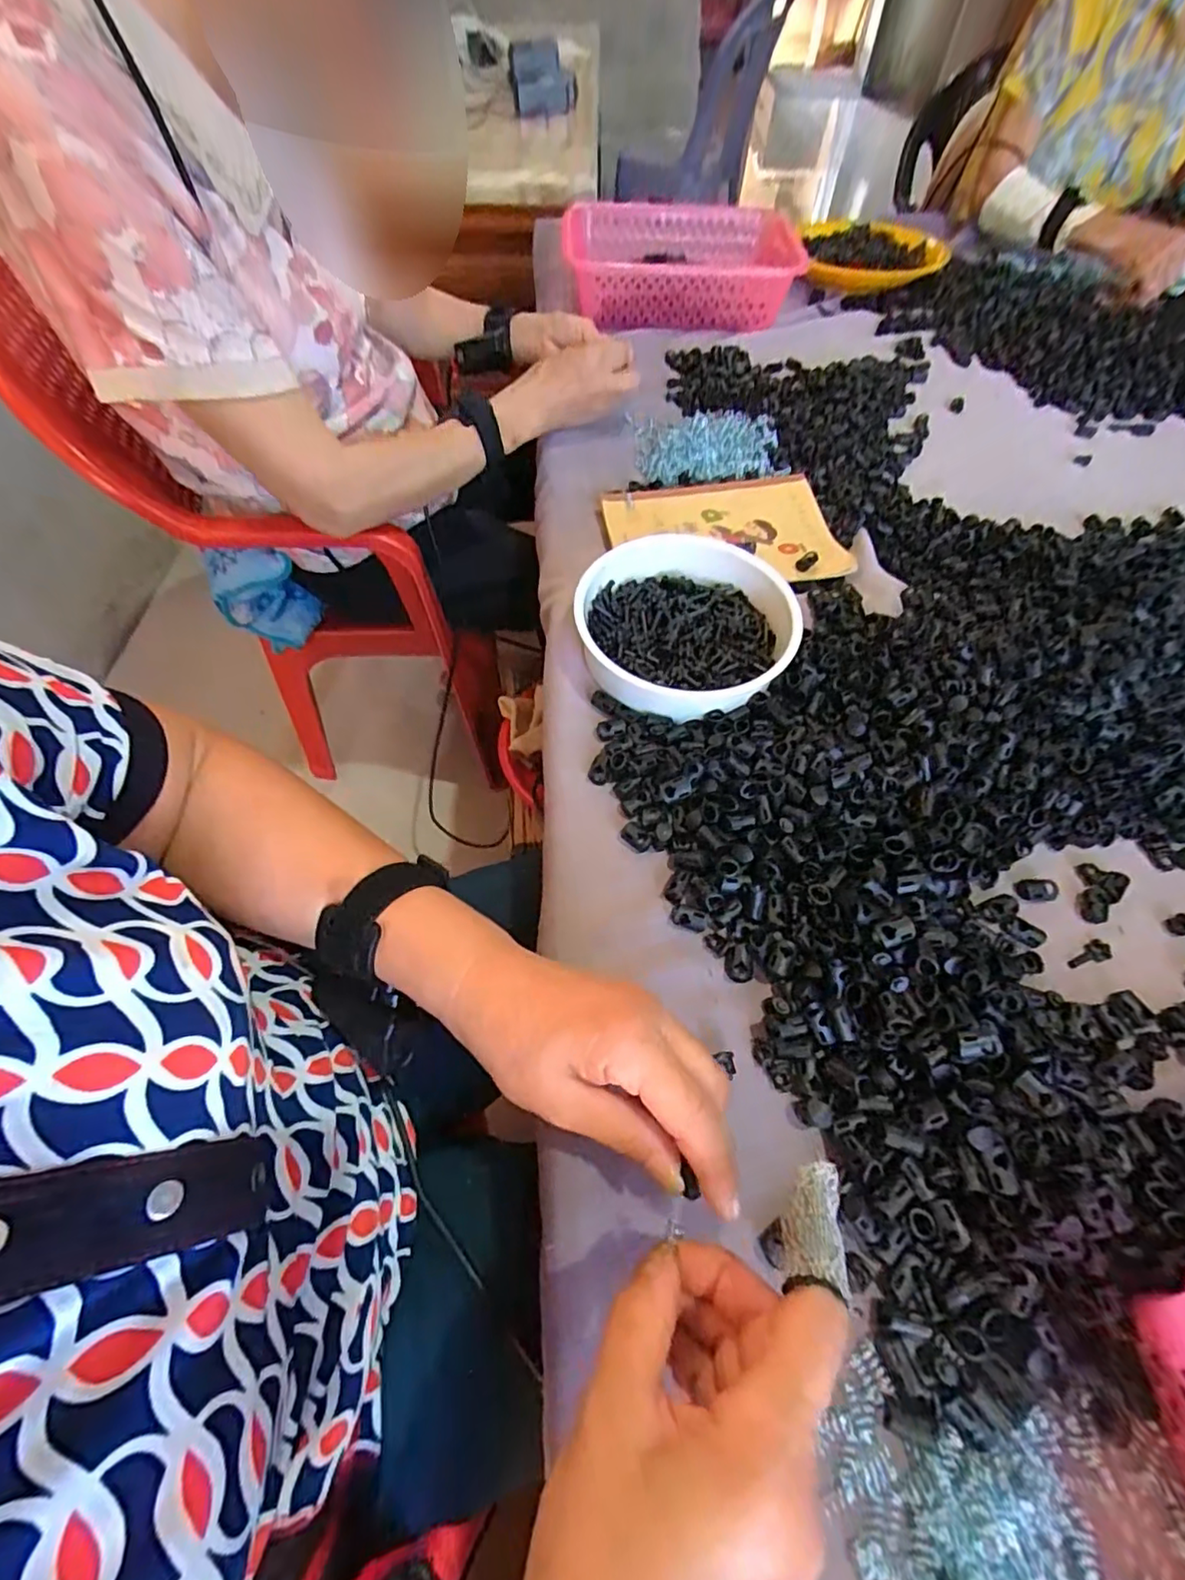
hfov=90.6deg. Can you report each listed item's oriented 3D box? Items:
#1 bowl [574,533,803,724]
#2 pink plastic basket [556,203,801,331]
[{"bbox_3d":[0.071,-0.122,0.444,0.157,0.051,0.147,1,60,-1],"label":"bowl"},{"bbox_3d":[0.118,-0.718,0.800,0.306,0.070,0.227,-4,60,-4],"label":"pink plastic basket"}]

